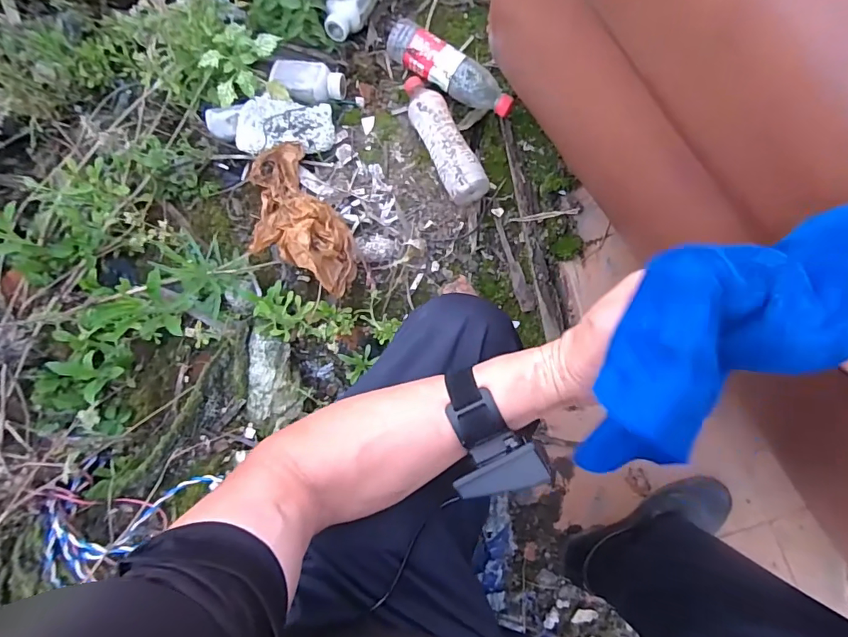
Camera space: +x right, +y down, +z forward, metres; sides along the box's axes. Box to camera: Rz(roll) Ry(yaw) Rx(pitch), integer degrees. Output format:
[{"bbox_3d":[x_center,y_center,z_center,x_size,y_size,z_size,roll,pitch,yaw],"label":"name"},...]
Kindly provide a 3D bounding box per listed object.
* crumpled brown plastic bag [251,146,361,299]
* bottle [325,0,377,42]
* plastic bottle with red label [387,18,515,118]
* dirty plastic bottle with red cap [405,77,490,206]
[{"bbox_3d":[-0.198,-0.143,0.713,0.133,0.090,0.252,-31,84,3],"label":"crumpled brown plastic bag"},{"bbox_3d":[-0.127,-0.527,0.791,0.062,0.045,0.116,20,88,6],"label":"bottle"},{"bbox_3d":[0.044,-0.402,0.766,0.224,0.067,0.060,36,90,7],"label":"plastic bottle with red label"},{"bbox_3d":[0.028,-0.293,0.752,0.062,0.071,0.228,-26,84,3],"label":"dirty plastic bottle with red cap"}]

